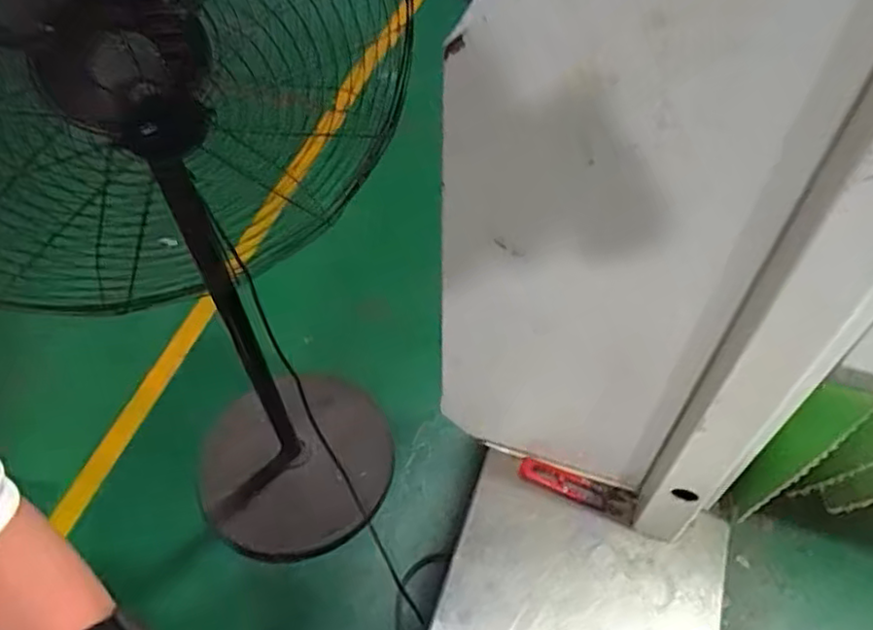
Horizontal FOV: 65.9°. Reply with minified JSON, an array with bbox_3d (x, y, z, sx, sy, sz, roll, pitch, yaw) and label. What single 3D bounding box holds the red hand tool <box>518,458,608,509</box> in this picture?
[{"bbox_3d":[0.121,0.163,0.650,0.084,0.008,0.025,18,56,14],"label":"red hand tool"}]

